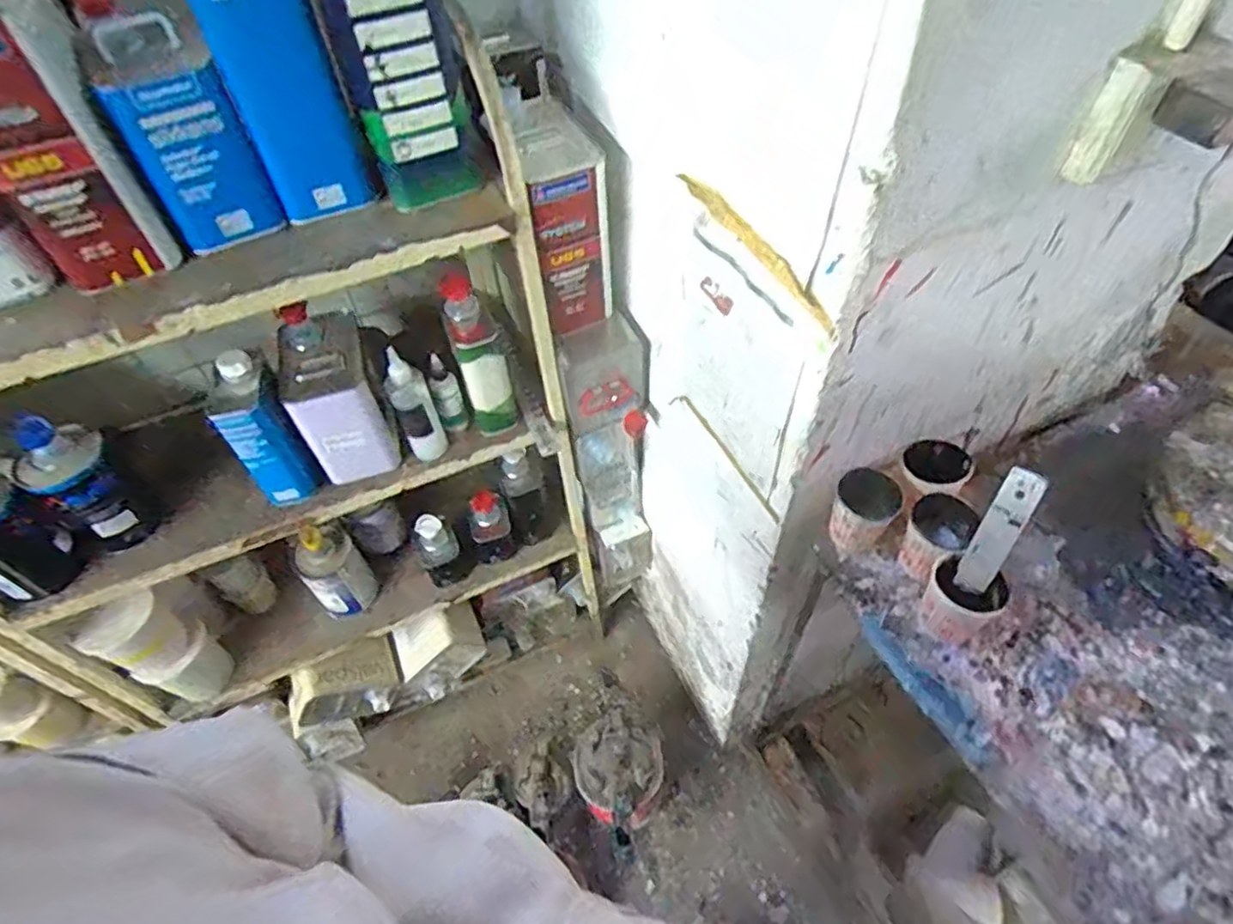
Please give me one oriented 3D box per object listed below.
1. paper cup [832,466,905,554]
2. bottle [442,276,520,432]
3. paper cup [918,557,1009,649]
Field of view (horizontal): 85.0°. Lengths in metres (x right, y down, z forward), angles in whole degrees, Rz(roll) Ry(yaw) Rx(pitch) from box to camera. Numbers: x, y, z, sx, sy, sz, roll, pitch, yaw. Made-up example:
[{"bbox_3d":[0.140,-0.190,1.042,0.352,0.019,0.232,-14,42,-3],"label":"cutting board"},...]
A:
[{"bbox_3d":[0.269,0.053,0.730,0.063,0.062,0.074,19,53,17],"label":"paper cup"},{"bbox_3d":[-0.179,-0.135,0.895,0.060,0.232,0.062,-16,44,-10],"label":"bottle"},{"bbox_3d":[0.335,0.138,0.661,0.067,0.070,0.061,-1,50,1],"label":"paper cup"}]

